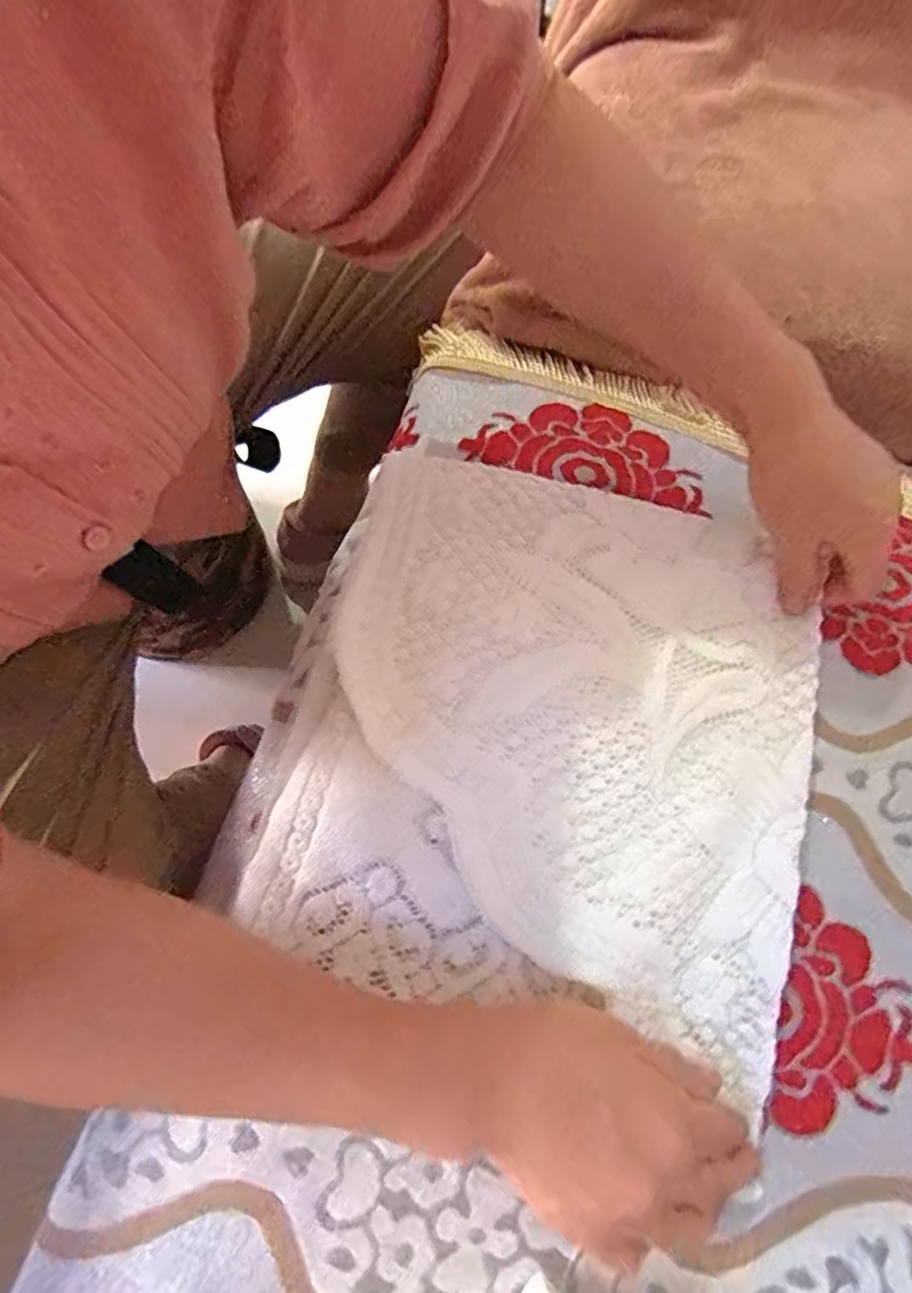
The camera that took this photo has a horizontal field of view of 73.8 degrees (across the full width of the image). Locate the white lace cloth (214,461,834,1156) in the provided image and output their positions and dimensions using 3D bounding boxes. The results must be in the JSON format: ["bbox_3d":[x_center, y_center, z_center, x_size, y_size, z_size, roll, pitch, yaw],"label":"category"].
[{"bbox_3d":[0.057,0.047,0.367,0.305,0.023,0.316,14,74,4],"label":"white lace cloth"}]

